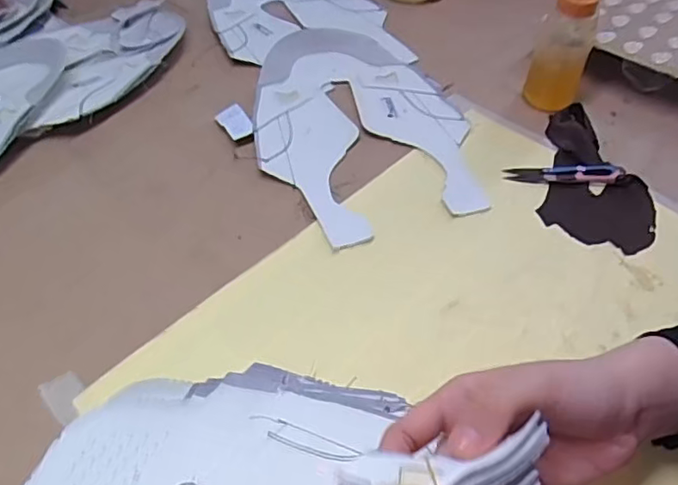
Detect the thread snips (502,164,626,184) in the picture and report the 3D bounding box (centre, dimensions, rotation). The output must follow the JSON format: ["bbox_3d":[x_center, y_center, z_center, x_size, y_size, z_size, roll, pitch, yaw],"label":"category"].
[{"bbox_3d":[0.198,-0.062,0.509,0.098,0.015,0.020,7,50,5],"label":"thread snips"}]

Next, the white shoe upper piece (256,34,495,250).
[{"bbox_3d":[0.013,-0.125,0.564,0.196,0.015,0.297,-16,52,-14],"label":"white shoe upper piece"}]

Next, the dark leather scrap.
[{"bbox_3d":[0.230,-0.062,0.510,0.090,0.013,0.159,14,51,11],"label":"dark leather scrap"}]

